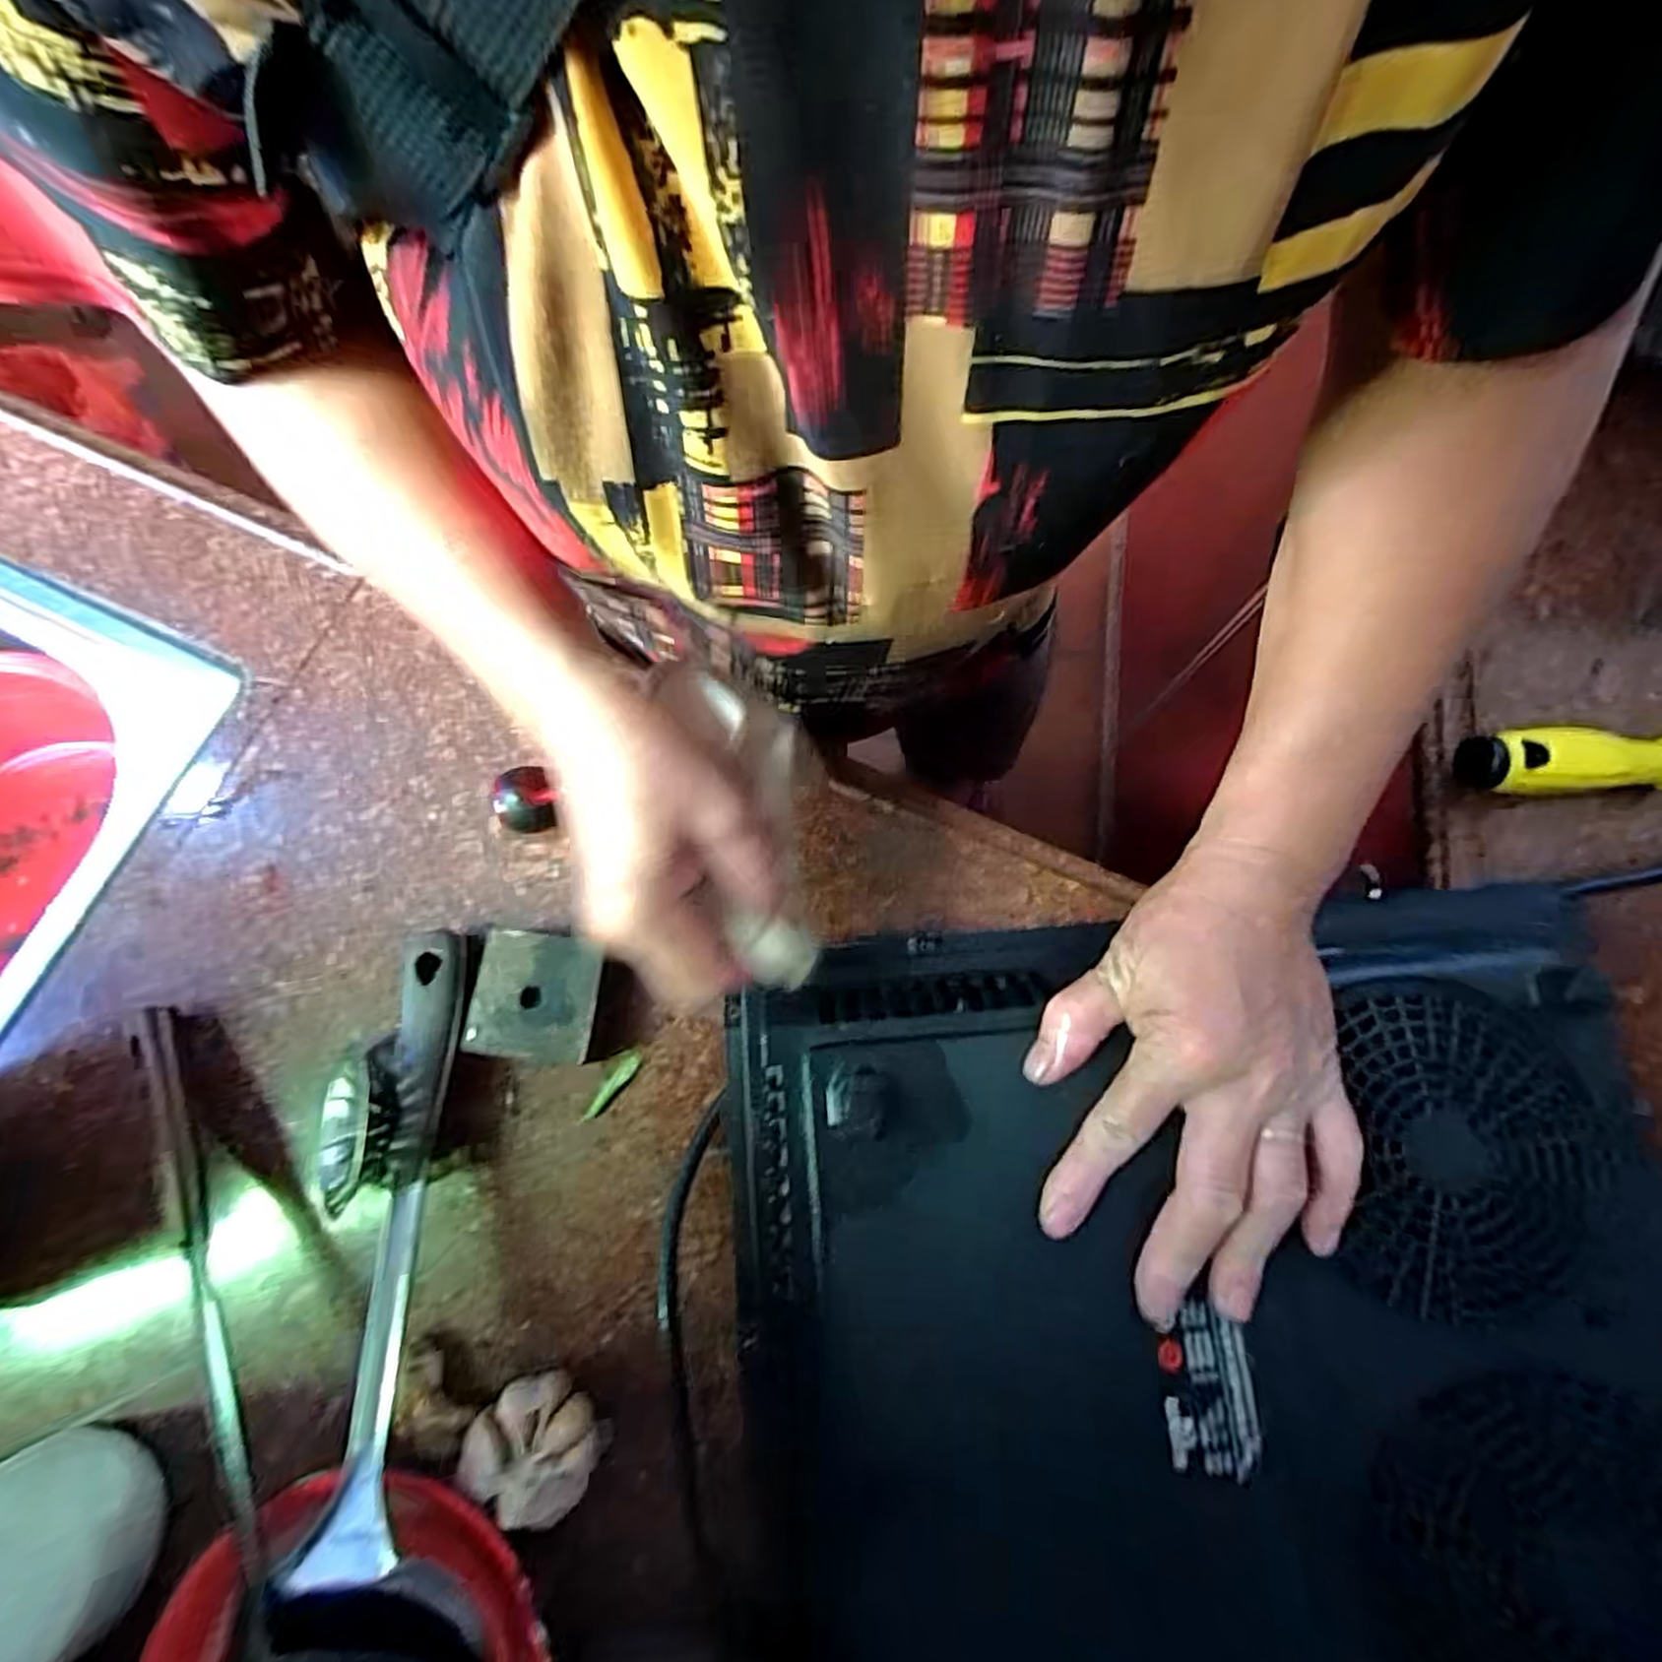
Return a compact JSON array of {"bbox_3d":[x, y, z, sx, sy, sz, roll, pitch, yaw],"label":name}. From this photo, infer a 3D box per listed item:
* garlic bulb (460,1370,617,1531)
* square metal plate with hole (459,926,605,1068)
[{"bbox_3d":[-0.123,0.255,0.314,0.052,0.040,0.041,23,77,7],"label":"garlic bulb"},{"bbox_3d":[-0.141,0.081,0.365,0.058,0.031,0.057,6,76,3],"label":"square metal plate with hole"}]

